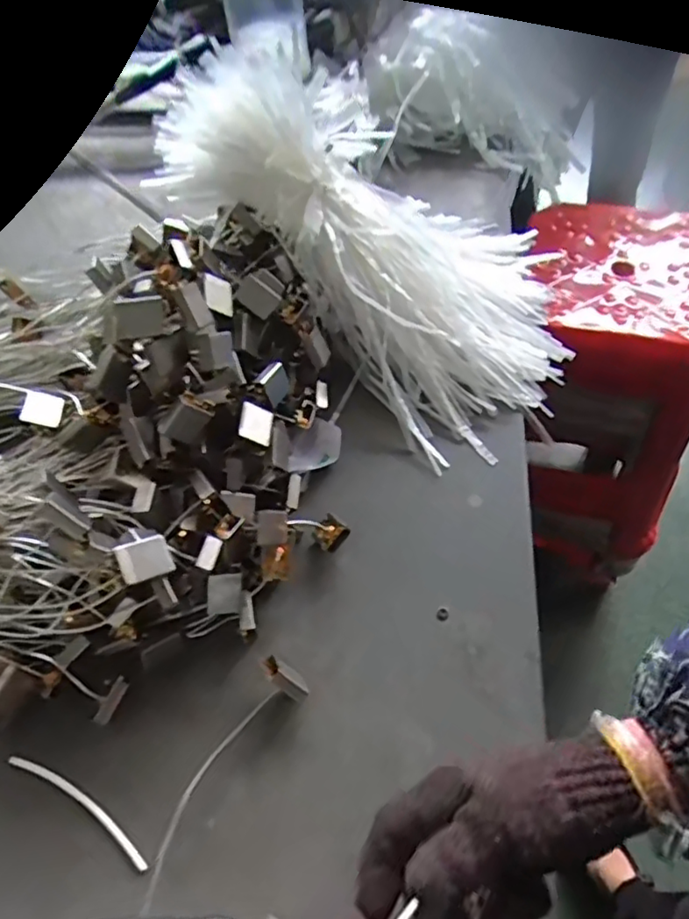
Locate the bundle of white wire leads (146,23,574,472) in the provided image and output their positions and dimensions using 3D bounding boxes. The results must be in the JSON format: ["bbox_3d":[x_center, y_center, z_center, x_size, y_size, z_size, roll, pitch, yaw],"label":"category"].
[{"bbox_3d":[0.042,-0.221,0.605,0.433,0.148,0.312,39,62,-15],"label":"bundle of white wire leads"}]

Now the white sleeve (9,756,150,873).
[{"bbox_3d":[-0.188,0.246,0.436,0.130,0.004,0.013,27,63,18],"label":"white sleeve"}]

